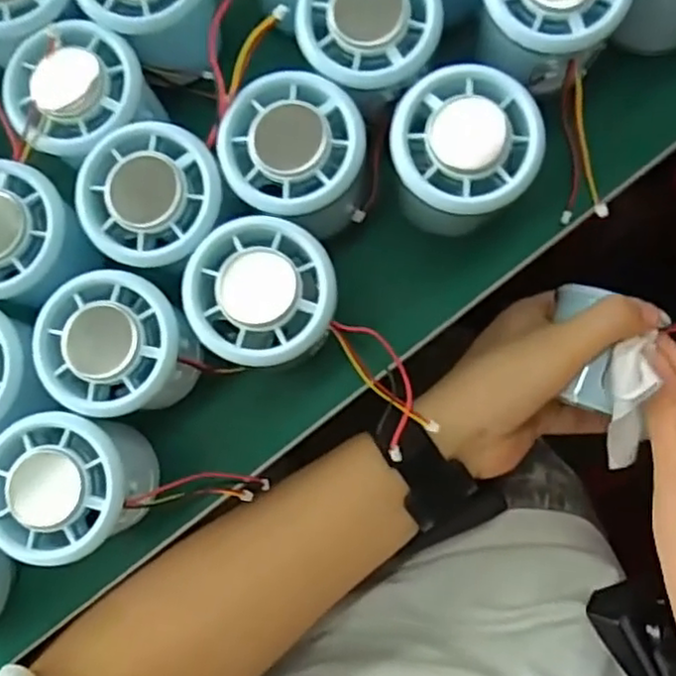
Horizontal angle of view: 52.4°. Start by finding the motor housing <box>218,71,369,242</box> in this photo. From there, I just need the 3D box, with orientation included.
[{"bbox_3d":[-0.016,-0.073,0.291,0.055,0.052,0.054,-1,82,5],"label":"motor housing"}]

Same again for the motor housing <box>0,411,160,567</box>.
[{"bbox_3d":[-0.107,0.060,0.286,0.054,0.056,0.056,-1,82,5],"label":"motor housing"}]

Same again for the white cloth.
[{"bbox_3d":[0.139,0.034,0.330,0.018,0.020,0.064,-1,114,5],"label":"white cloth"}]

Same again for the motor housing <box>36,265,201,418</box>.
[{"bbox_3d":[-0.087,0.006,0.292,0.056,0.057,0.054,-1,82,5],"label":"motor housing"}]

